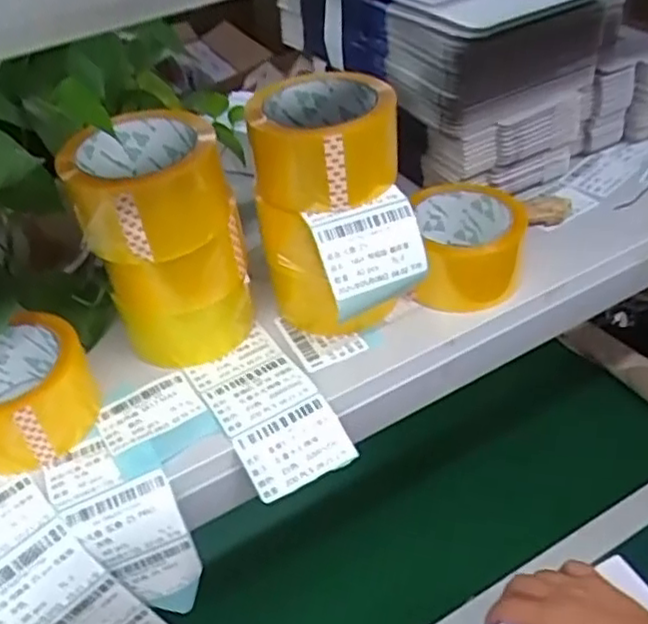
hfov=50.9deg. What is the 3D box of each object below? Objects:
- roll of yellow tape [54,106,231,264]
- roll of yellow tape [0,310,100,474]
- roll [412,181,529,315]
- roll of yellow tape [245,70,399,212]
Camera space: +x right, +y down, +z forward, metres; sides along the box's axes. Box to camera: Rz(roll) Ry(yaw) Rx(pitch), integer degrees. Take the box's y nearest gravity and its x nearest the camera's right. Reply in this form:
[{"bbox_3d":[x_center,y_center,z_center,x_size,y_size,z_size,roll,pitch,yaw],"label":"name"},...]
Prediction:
[{"bbox_3d":[-0.115,-0.082,0.437,0.085,0.063,0.093,-4,41,3],"label":"roll of yellow tape"},{"bbox_3d":[-0.208,0.055,0.463,0.097,0.056,0.091,-4,41,3],"label":"roll of yellow tape"},{"bbox_3d":[0.110,-0.049,0.536,0.084,0.062,0.090,0,41,7],"label":"roll"},{"bbox_3d":[0.001,-0.116,0.460,0.088,0.062,0.088,-4,41,3],"label":"roll of yellow tape"}]

